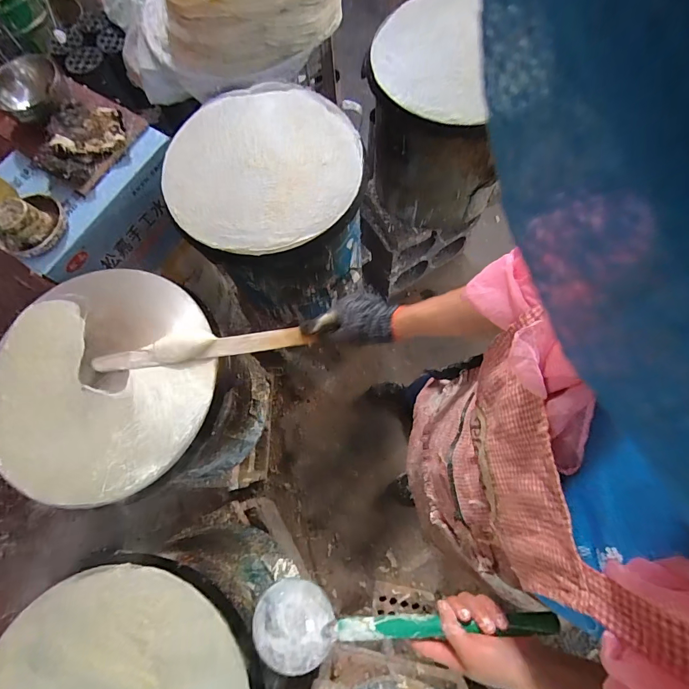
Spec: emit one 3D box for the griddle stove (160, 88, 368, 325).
[{"bbox_3d":[-0.144,-0.298,0.913,0.392,0.377,0.397,-17,72,-3],"label":"griddle stove"}]

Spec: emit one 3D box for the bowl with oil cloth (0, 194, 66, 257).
[{"bbox_3d":[-0.625,-0.243,0.759,0.115,0.071,0.137,27,75,10],"label":"bowl with oil cloth"}]

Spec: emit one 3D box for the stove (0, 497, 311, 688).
[{"bbox_3d":[-0.285,0.534,0.673,0.401,0.399,0.386,-26,73,-6],"label":"stove"}]

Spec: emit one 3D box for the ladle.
[{"bbox_3d":[0.059,0.311,0.440,0.325,0.070,0.075,-9,72,11],"label":"ladle"}]

